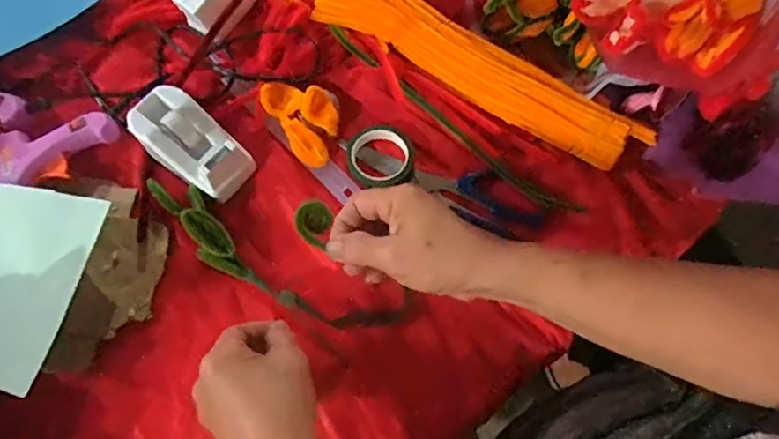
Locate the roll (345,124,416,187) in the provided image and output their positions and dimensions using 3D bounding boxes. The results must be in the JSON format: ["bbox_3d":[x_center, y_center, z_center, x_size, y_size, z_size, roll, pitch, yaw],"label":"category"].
[{"bbox_3d":[-0.007,-0.056,0.474,0.059,0.016,0.050,-3,70,-1],"label":"roll"}]

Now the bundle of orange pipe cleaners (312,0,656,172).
[{"bbox_3d":[0.077,-0.137,0.481,0.314,0.046,0.055,30,73,11],"label":"bundle of orange pipe cleaners"}]

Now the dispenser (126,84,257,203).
[{"bbox_3d":[-0.167,-0.064,0.468,0.106,0.035,0.056,41,75,14],"label":"dispenser"}]

